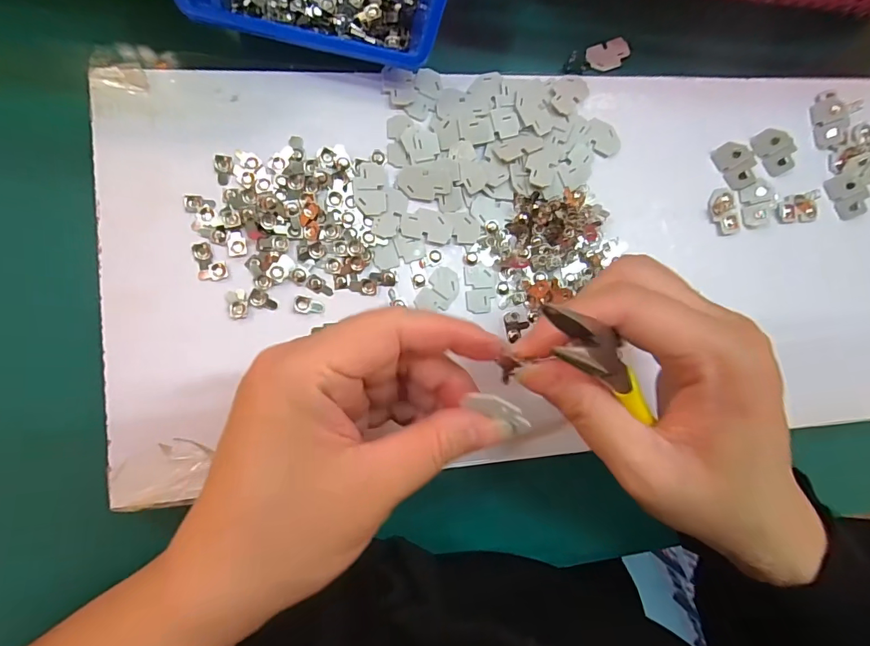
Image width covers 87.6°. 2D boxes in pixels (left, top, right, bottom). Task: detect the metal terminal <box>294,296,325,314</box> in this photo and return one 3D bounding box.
[{"bbox_3d":[-0.062,-0.008,0.223,0.014,0.005,0.008,11,87,-8],"label":"metal terminal"}]

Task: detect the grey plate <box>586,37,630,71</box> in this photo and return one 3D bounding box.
[{"bbox_3d":[0.104,-0.162,0.273,0.026,0.005,0.016,-17,91,-9],"label":"grey plate"}]

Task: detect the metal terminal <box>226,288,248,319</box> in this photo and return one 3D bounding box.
[{"bbox_3d":[-0.095,-0.009,0.217,0.009,0.004,0.014,-9,90,-9],"label":"metal terminal"}]

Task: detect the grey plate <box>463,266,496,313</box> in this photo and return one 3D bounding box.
[{"bbox_3d":[0.024,-0.018,0.237,0.016,0.004,0.024,-4,89,-9],"label":"grey plate"}]

